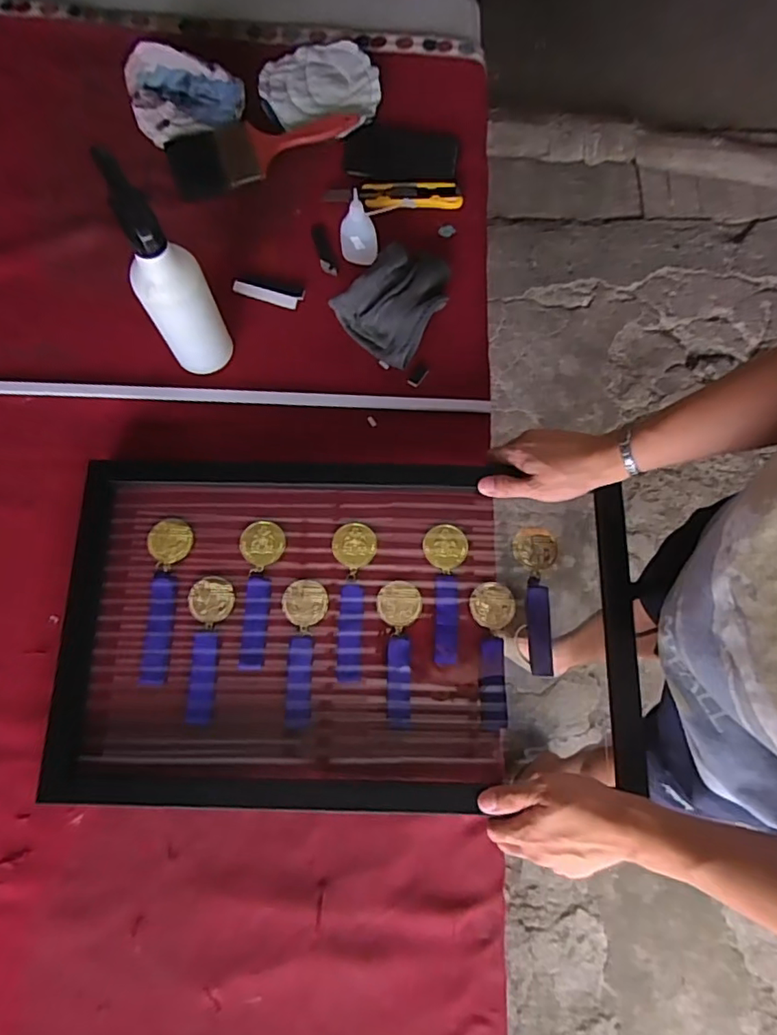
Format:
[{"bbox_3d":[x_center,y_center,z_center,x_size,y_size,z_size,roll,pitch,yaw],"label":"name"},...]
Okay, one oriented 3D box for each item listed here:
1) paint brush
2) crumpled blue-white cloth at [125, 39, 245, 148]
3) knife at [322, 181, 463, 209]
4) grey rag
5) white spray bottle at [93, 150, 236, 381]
[{"bbox_3d":[-0.170,-0.504,0.741,0.253,0.022,0.098,-18,76,-5],"label":"paint brush"},{"bbox_3d":[-0.272,-0.557,0.720,0.151,0.064,0.080,-5,75,-1],"label":"crumpled blue-white cloth"},{"bbox_3d":[0.006,-0.423,0.720,0.177,0.013,0.035,2,75,0],"label":"knife"},{"bbox_3d":[0.019,-0.267,0.668,0.110,0.044,0.145,41,79,9],"label":"grey rag"},{"bbox_3d":[-0.225,-0.238,0.556,0.073,0.226,0.074,-29,78,-8],"label":"white spray bottle"}]

